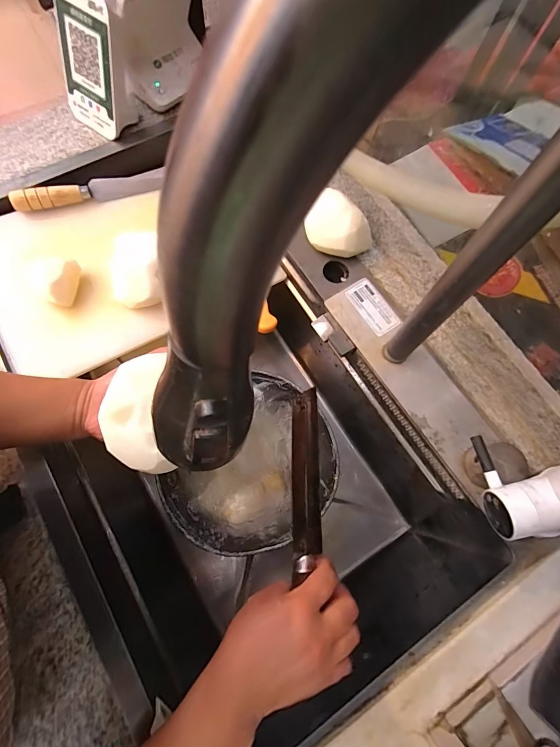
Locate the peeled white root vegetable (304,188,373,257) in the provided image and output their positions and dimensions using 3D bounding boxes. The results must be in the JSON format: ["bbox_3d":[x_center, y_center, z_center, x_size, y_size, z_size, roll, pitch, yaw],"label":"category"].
[{"bbox_3d":[0.073,-0.181,0.441,0.076,0.069,0.053,40,75,9],"label":"peeled white root vegetable"}]

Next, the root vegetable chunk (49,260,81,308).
[{"bbox_3d":[-0.267,-0.113,0.431,0.021,0.019,0.057,28,100,8],"label":"root vegetable chunk"}]

